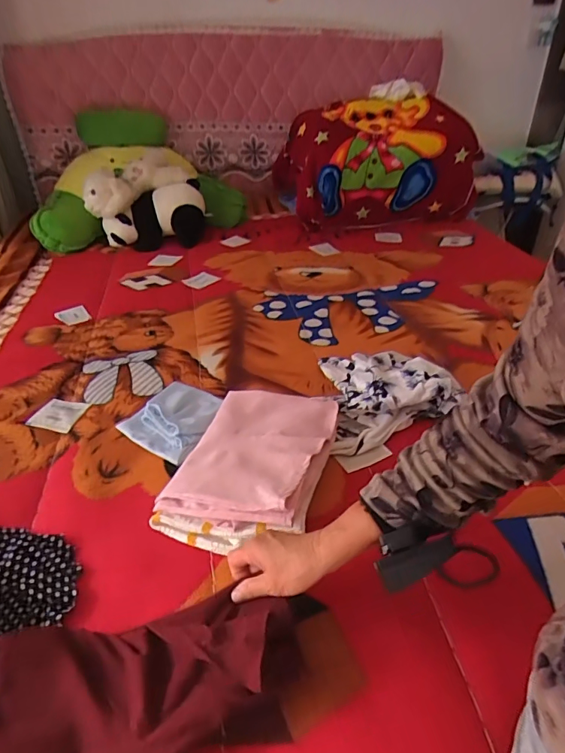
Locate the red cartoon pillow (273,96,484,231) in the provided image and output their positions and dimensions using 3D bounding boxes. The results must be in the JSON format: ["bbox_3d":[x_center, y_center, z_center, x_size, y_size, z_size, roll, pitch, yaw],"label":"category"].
[{"bbox_3d":[0.314,-0.722,1.567,0.638,0.383,0.324,-6,37,-6],"label":"red cartoon pillow"}]

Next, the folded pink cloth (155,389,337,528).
[{"bbox_3d":[-0.034,0.089,0.640,0.182,0.042,0.266,9,37,15],"label":"folded pink cloth"}]

